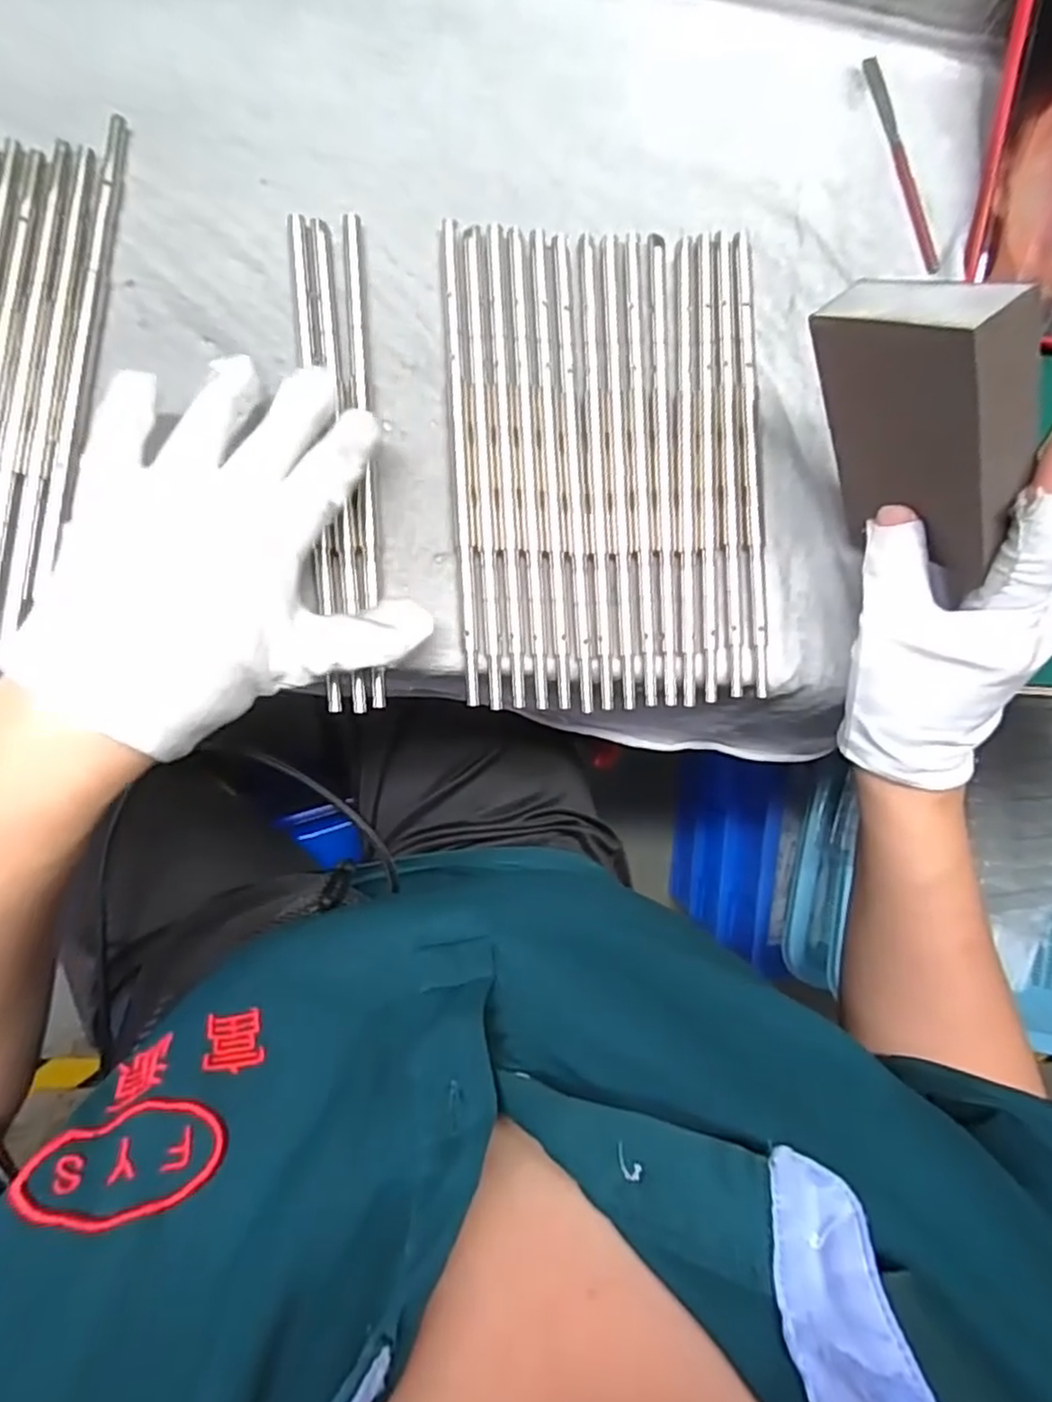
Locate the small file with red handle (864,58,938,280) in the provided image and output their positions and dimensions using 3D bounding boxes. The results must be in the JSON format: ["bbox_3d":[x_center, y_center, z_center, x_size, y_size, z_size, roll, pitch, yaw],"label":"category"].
[{"bbox_3d":[0.182,-0.260,0.342,0.008,0.004,0.108,-15,90,-7],"label":"small file with red handle"}]

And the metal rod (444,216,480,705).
[{"bbox_3d":[-0.029,-0.105,0.313,0.007,0.004,0.211,-3,89,-6],"label":"metal rod"}]

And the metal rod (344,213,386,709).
[{"bbox_3d":[-0.070,-0.105,0.308,0.007,0.007,0.213,-3,87,-6],"label":"metal rod"}]

